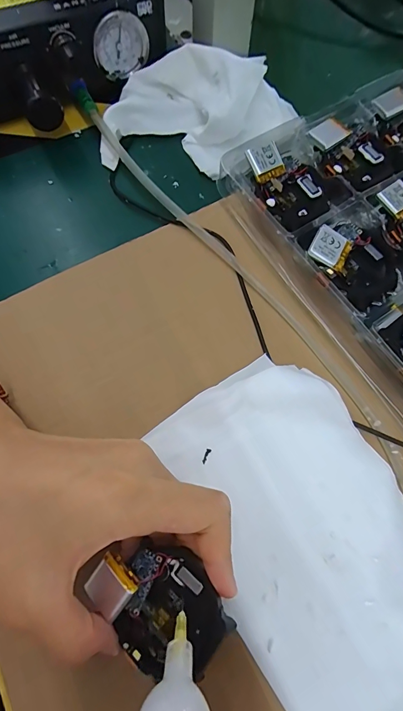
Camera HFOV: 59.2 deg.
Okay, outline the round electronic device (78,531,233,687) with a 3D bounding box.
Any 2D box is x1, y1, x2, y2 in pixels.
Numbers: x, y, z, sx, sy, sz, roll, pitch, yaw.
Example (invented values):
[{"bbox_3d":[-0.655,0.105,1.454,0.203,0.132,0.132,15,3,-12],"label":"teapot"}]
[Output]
[{"bbox_3d":[-0.019,0.110,0.159,0.062,0.013,0.046,43,76,13],"label":"round electronic device"}]

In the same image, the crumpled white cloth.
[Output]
[{"bbox_3d":[-0.004,-0.191,0.278,0.132,0.034,0.105,15,71,5],"label":"crumpled white cloth"}]

